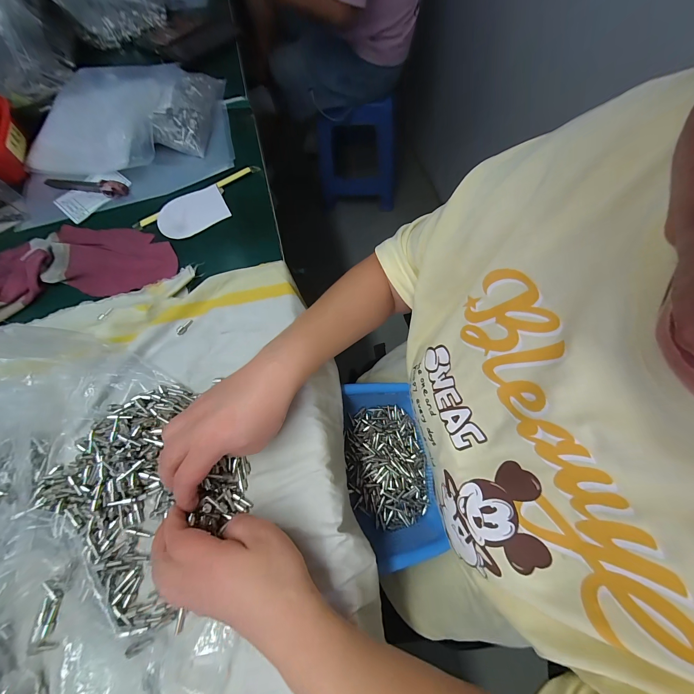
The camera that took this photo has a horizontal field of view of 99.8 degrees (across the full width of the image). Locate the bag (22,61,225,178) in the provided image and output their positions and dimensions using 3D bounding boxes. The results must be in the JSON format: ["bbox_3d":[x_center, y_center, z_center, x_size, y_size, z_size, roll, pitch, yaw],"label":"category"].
[{"bbox_3d":[-0.381,-0.375,0.472,0.312,0.052,0.230,1,68,2],"label":"bag"}]

